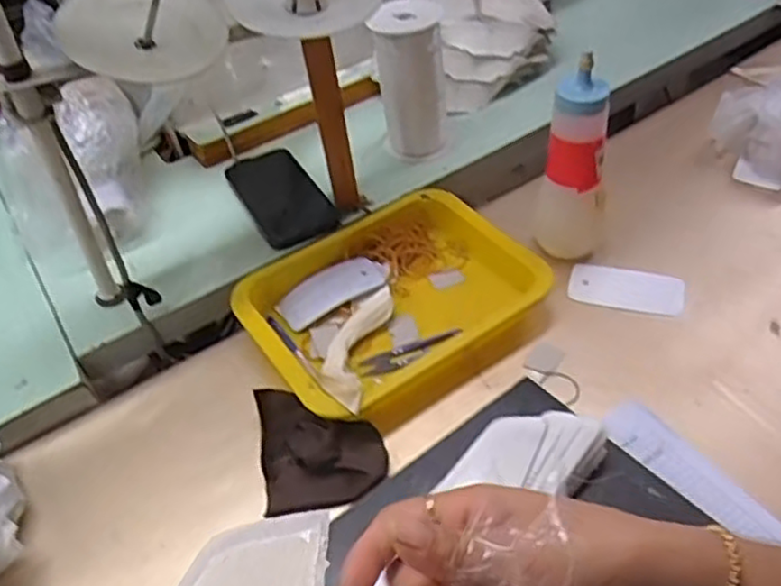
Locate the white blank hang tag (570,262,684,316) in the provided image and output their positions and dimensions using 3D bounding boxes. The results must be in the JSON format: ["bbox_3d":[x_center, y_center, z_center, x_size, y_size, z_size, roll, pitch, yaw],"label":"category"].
[{"bbox_3d":[0.225,-0.005,0.669,0.103,0.007,0.050,10,53,13],"label":"white blank hang tag"}]

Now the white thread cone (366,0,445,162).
[{"bbox_3d":[0.022,-0.231,0.766,0.074,0.151,0.072,-4,47,2],"label":"white thread cone"}]

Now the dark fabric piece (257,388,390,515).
[{"bbox_3d":[-0.056,0.119,0.562,0.094,0.021,0.104,-11,47,-4],"label":"dark fabric piece"}]

